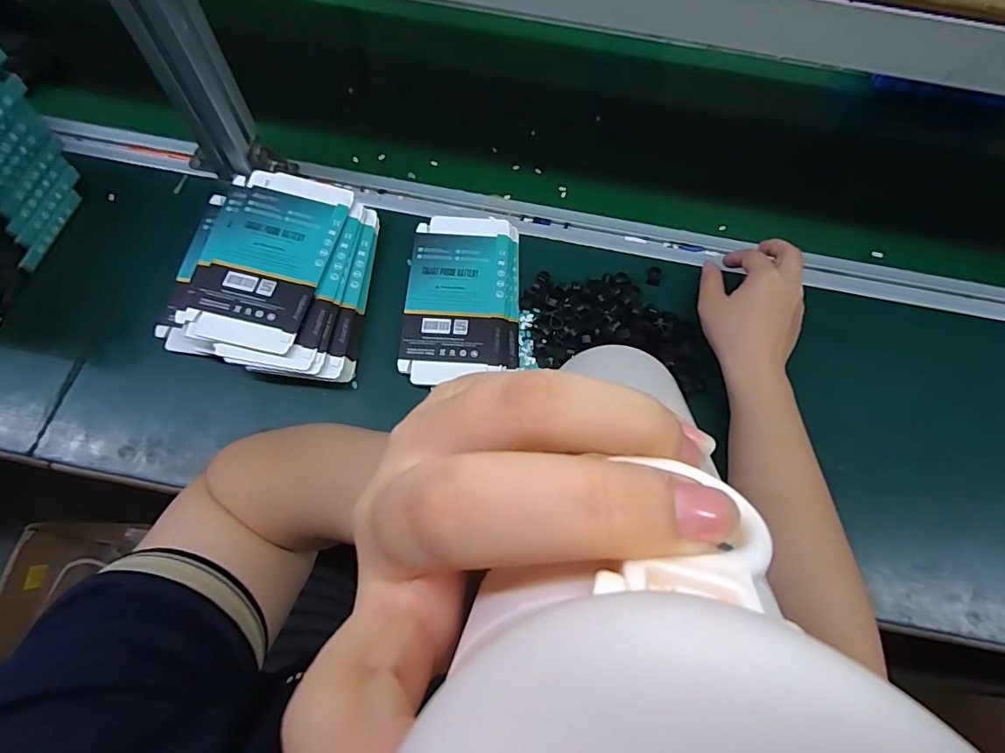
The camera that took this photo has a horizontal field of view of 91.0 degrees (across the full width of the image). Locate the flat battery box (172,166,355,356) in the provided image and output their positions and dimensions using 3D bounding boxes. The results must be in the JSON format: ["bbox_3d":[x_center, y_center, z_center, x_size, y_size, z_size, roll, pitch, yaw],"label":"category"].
[{"bbox_3d":[-0.205,-0.105,0.426,0.103,0.007,0.168,14,66,-2],"label":"flat battery box"}]

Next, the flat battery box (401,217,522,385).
[{"bbox_3d":[-0.035,-0.075,0.452,0.102,0.014,0.171,3,66,-2],"label":"flat battery box"}]

